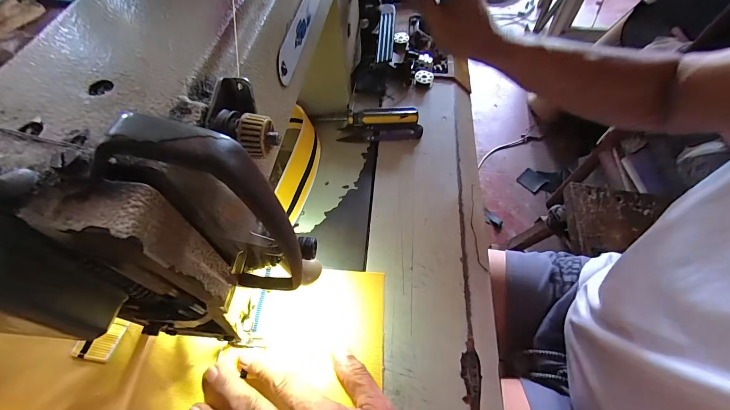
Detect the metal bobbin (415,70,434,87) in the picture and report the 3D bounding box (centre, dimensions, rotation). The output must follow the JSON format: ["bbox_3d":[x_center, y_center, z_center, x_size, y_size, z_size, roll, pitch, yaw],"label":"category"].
[{"bbox_3d":[0.081,-0.174,0.438,0.025,0.012,0.021,11,58,7],"label":"metal bobbin"}]

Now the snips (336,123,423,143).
[{"bbox_3d":[0.018,-0.086,0.387,0.098,0.007,0.022,0,79,4],"label":"snips"}]

